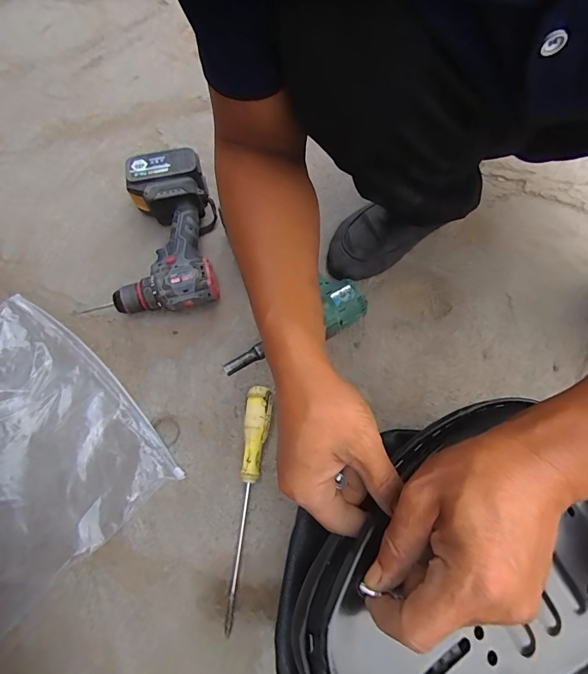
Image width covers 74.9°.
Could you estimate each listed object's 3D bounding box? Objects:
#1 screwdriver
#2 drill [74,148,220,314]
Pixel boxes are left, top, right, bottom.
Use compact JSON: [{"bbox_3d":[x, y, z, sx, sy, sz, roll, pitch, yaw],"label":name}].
[{"bbox_3d":[-0.052,0.186,0.441,0.034,0.037,0.255,3,65,2],"label":"screwdriver"},{"bbox_3d":[-0.211,-0.151,0.572,0.187,0.082,0.242,-6,65,-2],"label":"drill"}]

